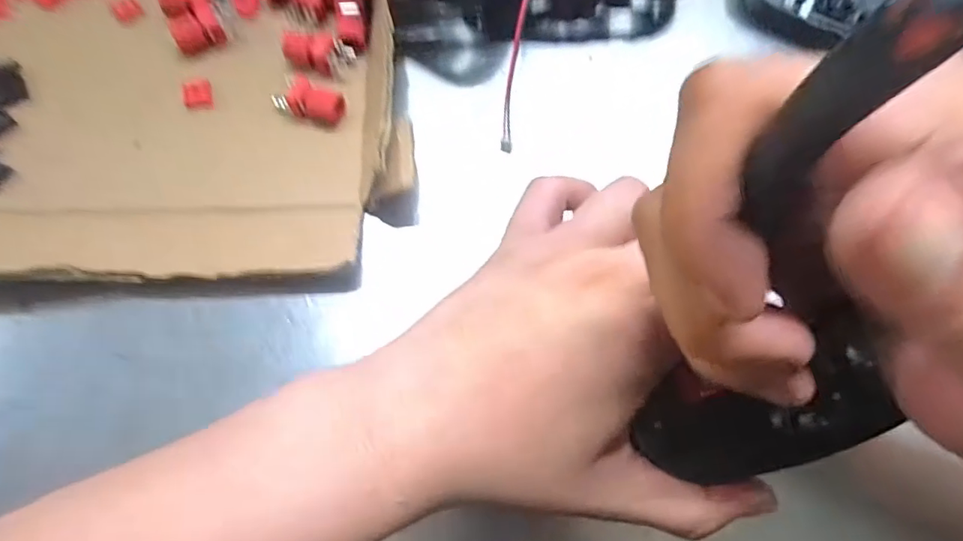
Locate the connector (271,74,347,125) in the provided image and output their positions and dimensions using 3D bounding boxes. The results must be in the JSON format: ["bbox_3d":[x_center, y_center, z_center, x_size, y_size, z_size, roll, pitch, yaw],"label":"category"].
[{"bbox_3d":[-0.080,-0.080,0.254,0.031,0.011,0.015,16,72,7],"label":"connector"}]

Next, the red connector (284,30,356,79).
[{"bbox_3d":[-0.079,-0.107,0.264,0.030,0.009,0.018,21,73,8],"label":"red connector"}]

